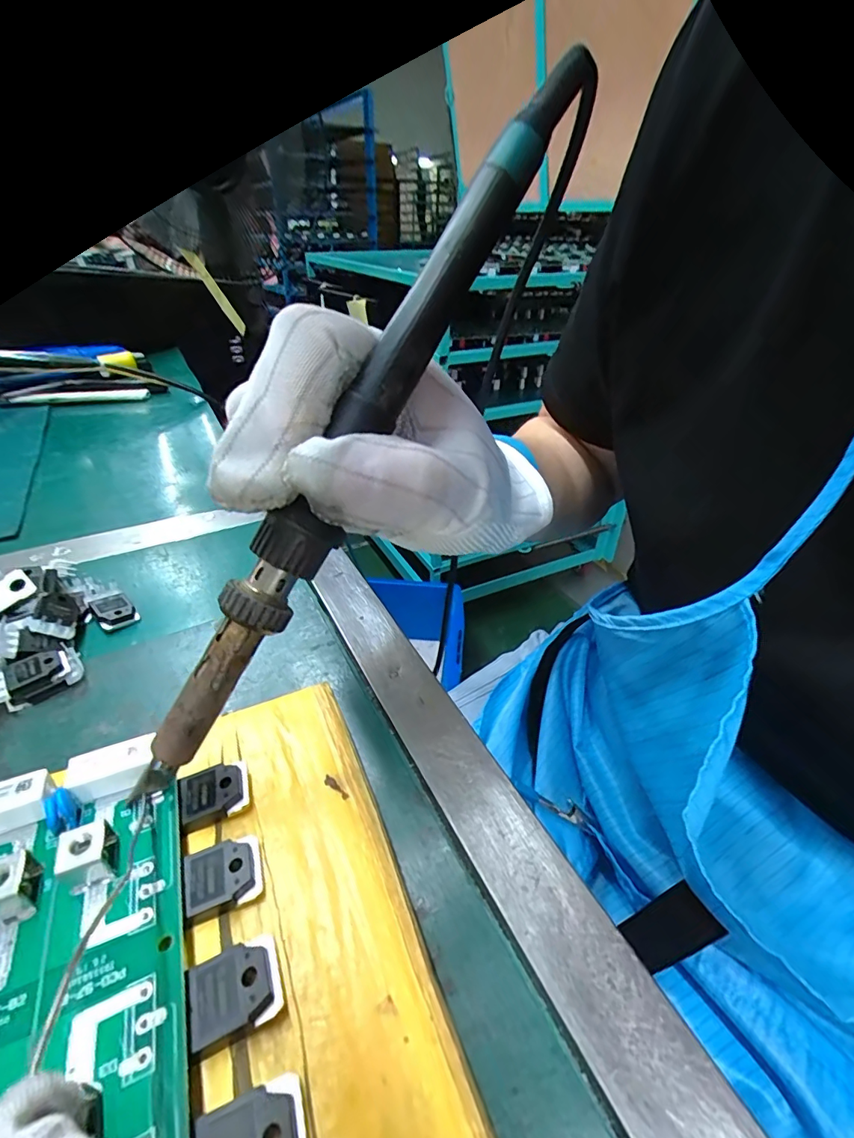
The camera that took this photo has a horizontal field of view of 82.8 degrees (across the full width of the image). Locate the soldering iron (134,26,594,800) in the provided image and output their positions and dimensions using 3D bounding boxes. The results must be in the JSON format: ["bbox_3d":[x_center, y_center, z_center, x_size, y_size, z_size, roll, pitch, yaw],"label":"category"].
[{"bbox_3d":[-0.013,-0.043,0.131,0.015,0.016,0.223,29,88,34],"label":"soldering iron"}]

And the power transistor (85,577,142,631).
[{"bbox_3d":[-0.155,0.016,0.236,0.039,0.007,0.015,30,44,34],"label":"power transistor"}]

